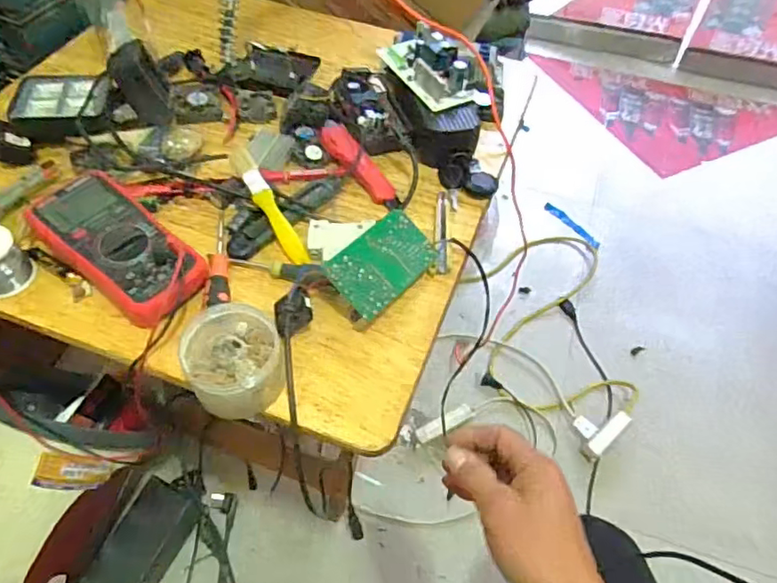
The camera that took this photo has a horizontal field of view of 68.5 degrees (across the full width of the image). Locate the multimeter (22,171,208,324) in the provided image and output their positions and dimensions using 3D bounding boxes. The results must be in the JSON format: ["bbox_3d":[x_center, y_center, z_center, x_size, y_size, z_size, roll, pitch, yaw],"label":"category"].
[{"bbox_3d":[-0.273,-0.047,0.577,0.206,0.036,0.097,37,60,23],"label":"multimeter"}]

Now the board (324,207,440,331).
[{"bbox_3d":[-0.009,-0.027,0.590,0.071,0.023,0.127,49,56,-1],"label":"board"}]

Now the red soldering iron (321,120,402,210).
[{"bbox_3d":[-0.035,-0.152,0.692,0.030,0.018,0.138,-34,77,-24],"label":"red soldering iron"}]

